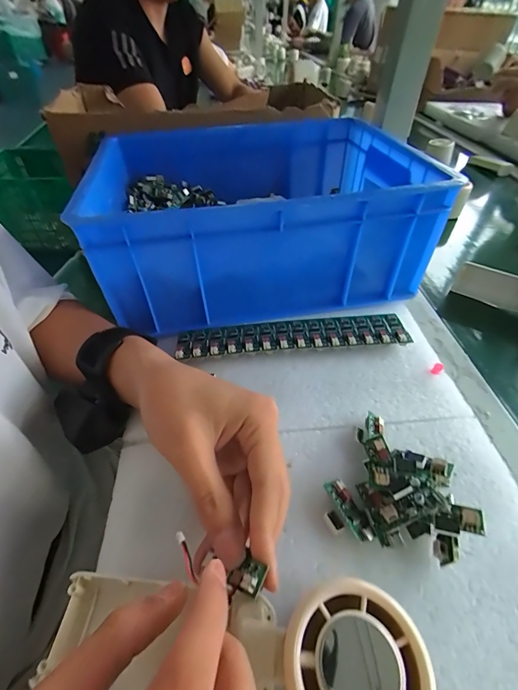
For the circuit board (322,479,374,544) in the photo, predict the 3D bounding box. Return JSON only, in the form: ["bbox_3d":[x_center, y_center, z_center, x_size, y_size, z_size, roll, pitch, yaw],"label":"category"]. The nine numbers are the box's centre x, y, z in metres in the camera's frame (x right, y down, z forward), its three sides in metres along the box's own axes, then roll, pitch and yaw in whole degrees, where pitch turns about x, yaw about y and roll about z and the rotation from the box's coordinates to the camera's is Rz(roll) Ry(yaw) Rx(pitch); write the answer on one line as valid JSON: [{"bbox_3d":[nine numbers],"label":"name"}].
[{"bbox_3d":[0.057,0.104,0.207,0.012,0.007,0.038,-21,51,-18],"label":"circuit board"}]

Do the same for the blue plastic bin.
[{"bbox_3d":[-0.004,-0.165,0.387,0.321,0.116,0.266,-7,48,-7],"label":"blue plastic bin"}]

